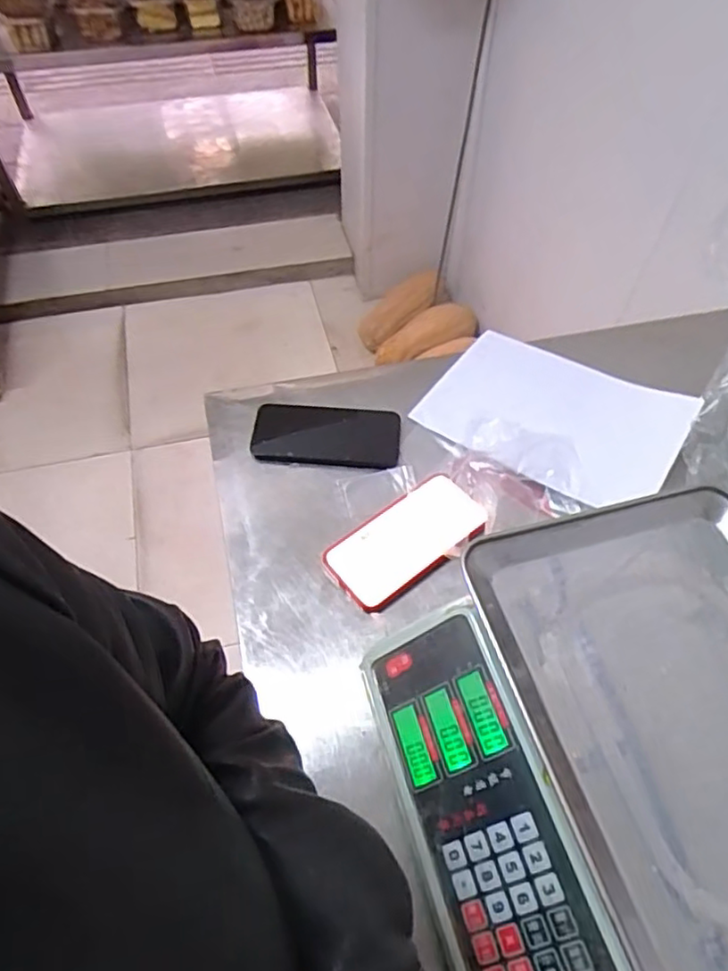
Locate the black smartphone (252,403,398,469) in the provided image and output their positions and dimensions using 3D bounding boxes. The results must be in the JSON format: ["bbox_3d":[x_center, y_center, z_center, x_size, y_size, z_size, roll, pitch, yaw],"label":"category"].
[{"bbox_3d":[-0.040,-0.057,0.696,0.159,0.010,0.078,4,55,2],"label":"black smartphone"}]

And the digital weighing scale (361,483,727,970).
[{"bbox_3d":[0.188,0.194,0.447,0.314,0.122,0.320,-14,56,-10],"label":"digital weighing scale"}]

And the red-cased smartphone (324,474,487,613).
[{"bbox_3d":[0.042,0.051,0.614,0.153,0.018,0.082,-32,61,-21],"label":"red-cased smartphone"}]

